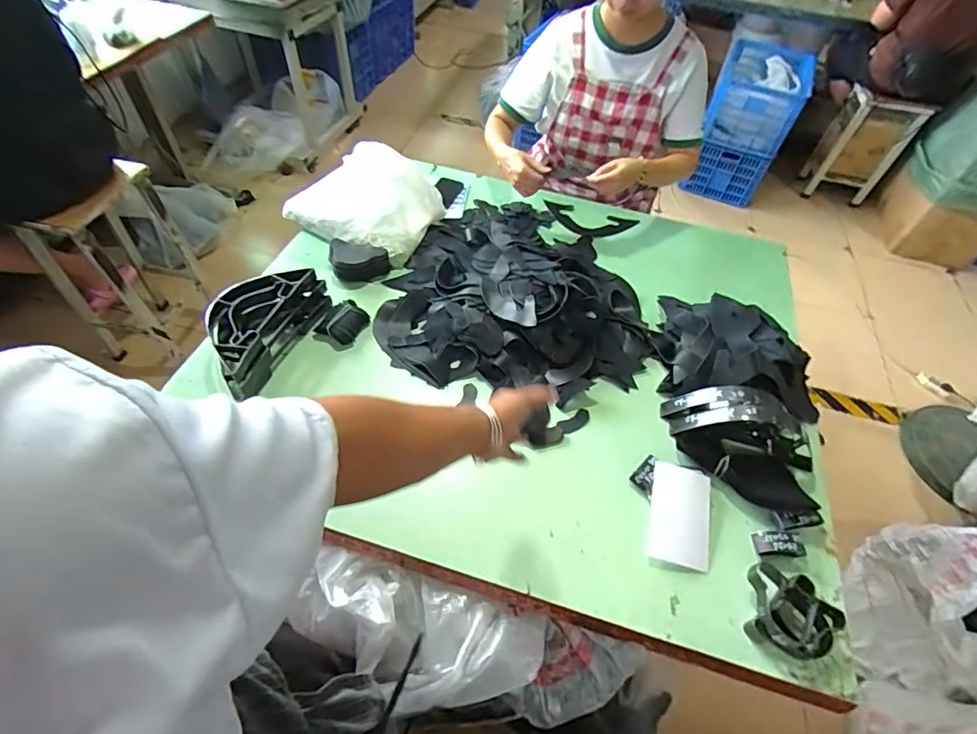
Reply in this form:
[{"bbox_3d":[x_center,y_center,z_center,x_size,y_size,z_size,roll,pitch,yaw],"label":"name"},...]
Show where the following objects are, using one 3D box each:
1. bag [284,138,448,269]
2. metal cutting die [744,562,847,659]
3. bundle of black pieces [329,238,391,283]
[{"bbox_3d":[-0.290,-0.406,1.169,0.324,0.135,0.301,25,60,17],"label":"bag"},{"bbox_3d":[0.439,0.353,0.693,0.117,0.052,0.109,11,57,9],"label":"metal cutting die"},{"bbox_3d":[-0.284,-0.236,1.065,0.118,0.066,0.077,-3,56,-1],"label":"bundle of black pieces"}]

